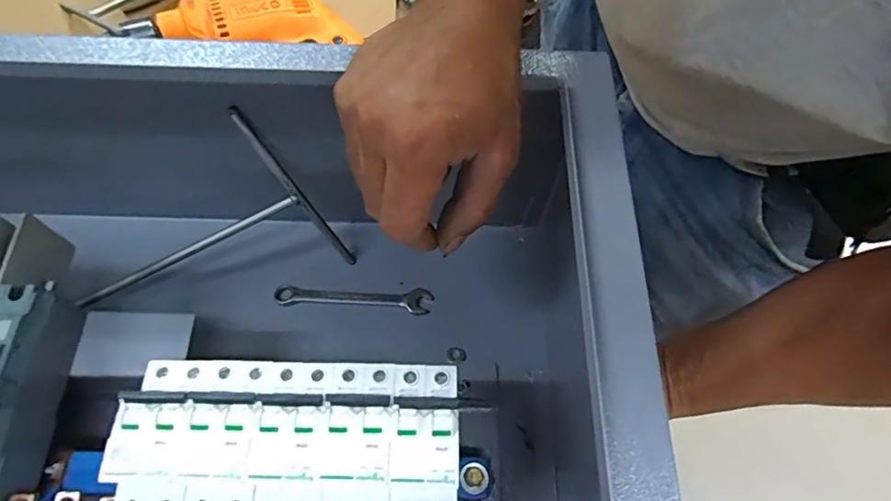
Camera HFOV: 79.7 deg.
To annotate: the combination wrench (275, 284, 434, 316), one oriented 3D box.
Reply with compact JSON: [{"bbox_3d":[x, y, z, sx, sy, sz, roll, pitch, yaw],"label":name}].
[{"bbox_3d":[-0.083,0.045,0.482,0.139,0.004,0.023,2,64,-1],"label":"combination wrench"}]

